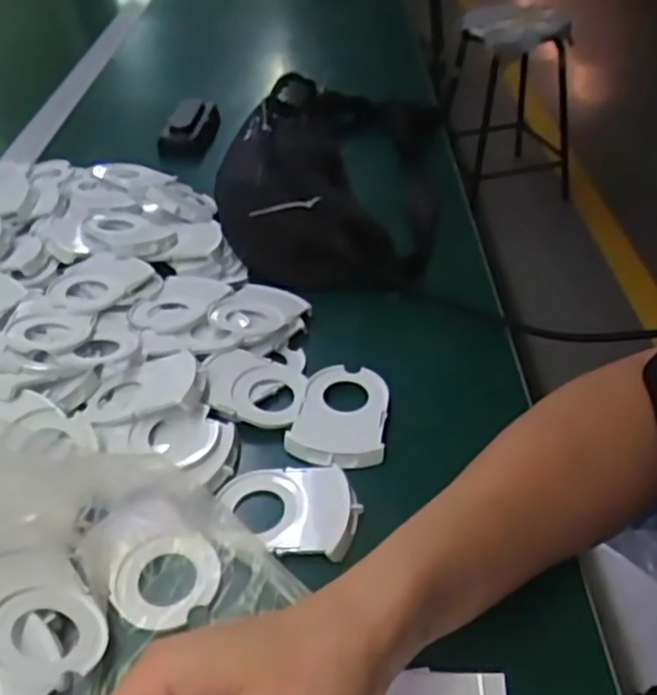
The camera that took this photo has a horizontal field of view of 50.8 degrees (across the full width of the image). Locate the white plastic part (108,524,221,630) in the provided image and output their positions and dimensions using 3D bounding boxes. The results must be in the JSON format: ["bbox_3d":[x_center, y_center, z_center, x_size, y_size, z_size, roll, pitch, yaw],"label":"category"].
[{"bbox_3d":[-0.083,0.115,0.351,0.055,0.011,0.051,5,41,8],"label":"white plastic part"}]

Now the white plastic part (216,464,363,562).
[{"bbox_3d":[-0.022,0.088,0.383,0.078,0.008,0.057,5,41,9],"label":"white plastic part"}]

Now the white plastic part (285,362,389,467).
[{"bbox_3d":[0.009,0.041,0.433,0.056,0.009,0.078,7,41,11],"label":"white plastic part"}]

